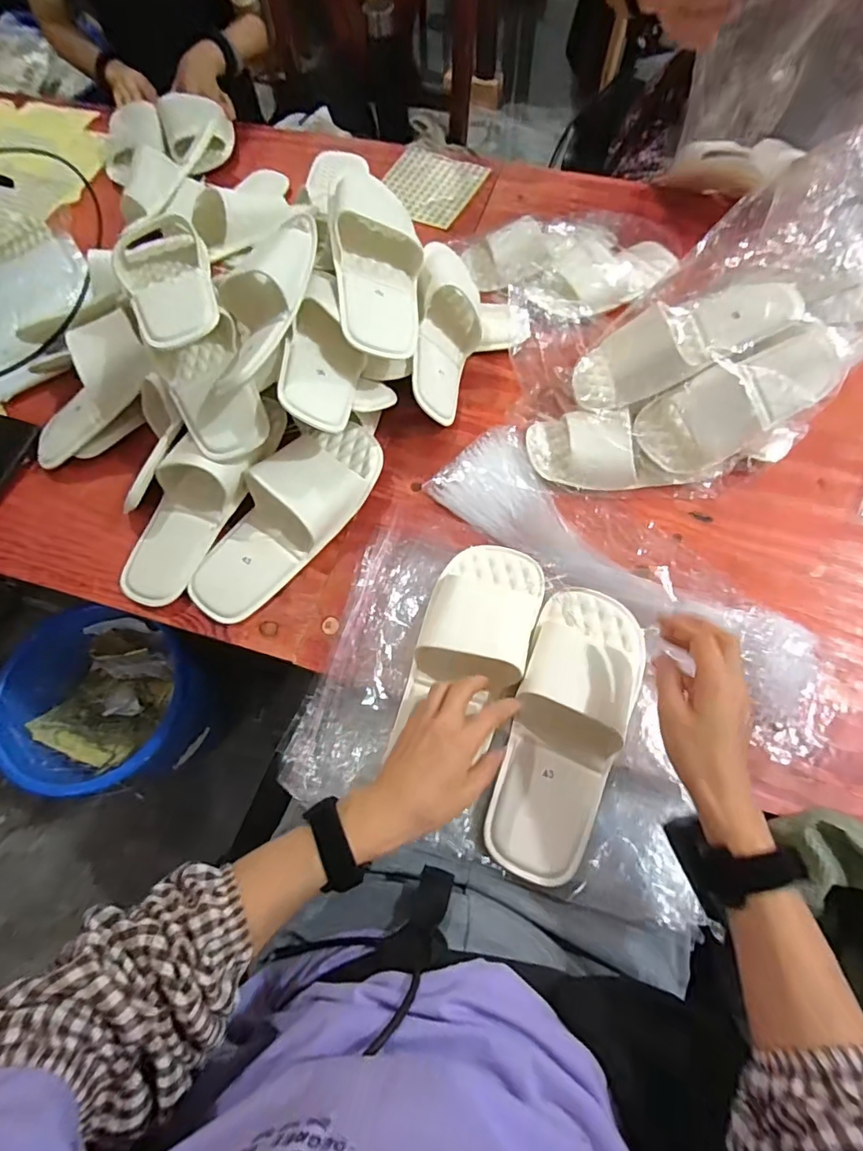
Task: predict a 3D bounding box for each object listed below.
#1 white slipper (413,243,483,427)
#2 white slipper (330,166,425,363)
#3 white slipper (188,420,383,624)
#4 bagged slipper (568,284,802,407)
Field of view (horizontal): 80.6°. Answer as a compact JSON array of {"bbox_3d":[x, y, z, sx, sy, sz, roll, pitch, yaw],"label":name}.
[{"bbox_3d":[0.016,-0.299,0.644,0.094,0.054,0.209,12,80,-29],"label":"white slipper"},{"bbox_3d":[-0.074,-0.355,0.612,0.109,0.072,0.232,8,73,-23],"label":"white slipper"},{"bbox_3d":[-0.166,-0.074,0.571,0.110,0.066,0.272,39,74,16],"label":"white slipper"},{"bbox_3d":[0.269,-0.265,0.564,0.219,0.052,0.104,-17,65,26],"label":"bagged slipper"}]

